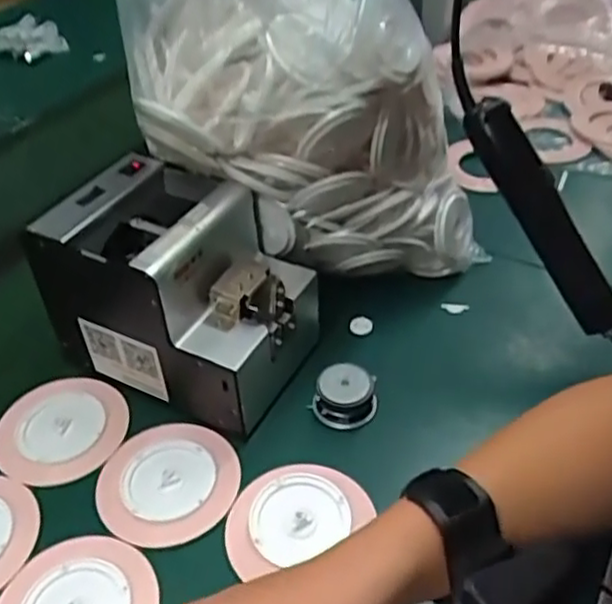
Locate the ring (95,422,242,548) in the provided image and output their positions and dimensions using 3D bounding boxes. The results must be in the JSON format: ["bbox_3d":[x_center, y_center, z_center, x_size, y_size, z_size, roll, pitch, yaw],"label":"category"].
[{"bbox_3d":[-0.100,0.127,0.498,0.097,0.007,0.094,-2,41,2],"label":"ring"}]

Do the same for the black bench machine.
[{"bbox_3d":[-0.095,-0.011,0.547,0.176,0.142,0.126,16,45,21],"label":"black bench machine"}]

